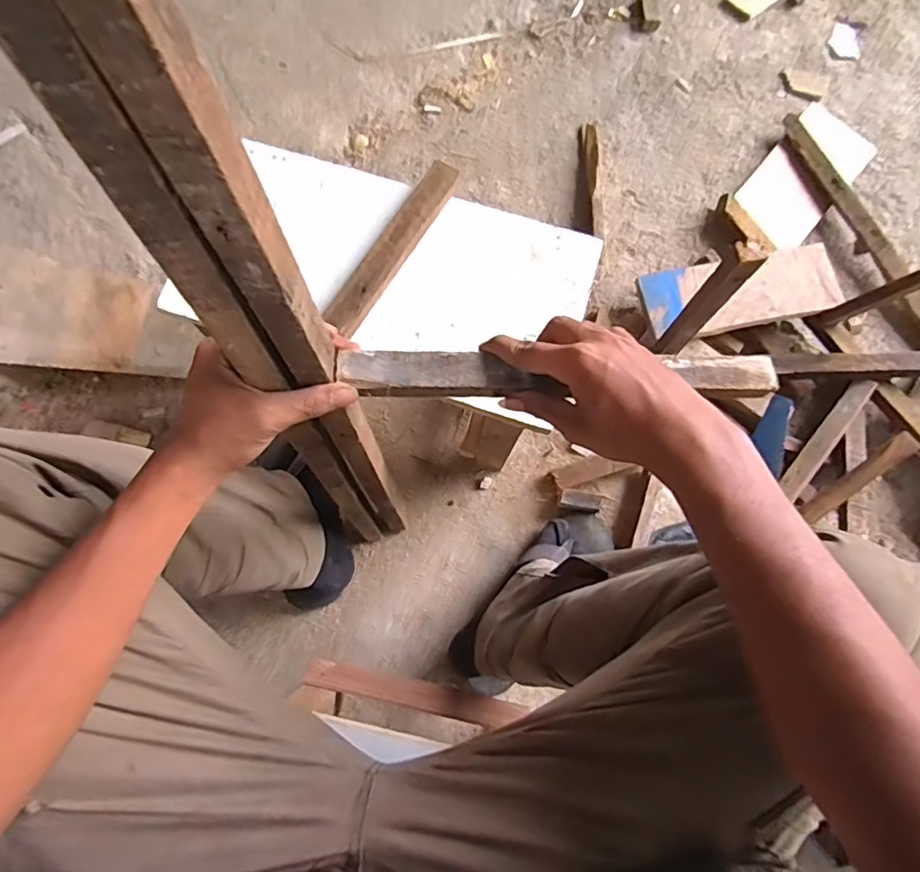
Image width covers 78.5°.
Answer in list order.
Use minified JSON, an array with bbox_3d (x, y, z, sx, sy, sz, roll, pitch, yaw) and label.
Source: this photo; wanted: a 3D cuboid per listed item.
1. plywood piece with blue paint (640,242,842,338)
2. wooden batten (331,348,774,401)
[{"bbox_3d":[0.412,-0.211,0.828,0.281,0.022,0.104,-10,78,-4],"label":"plywood piece with blue paint"},{"bbox_3d":[0.077,-0.045,0.410,0.321,0.012,0.034,0,78,-8],"label":"wooden batten"}]

